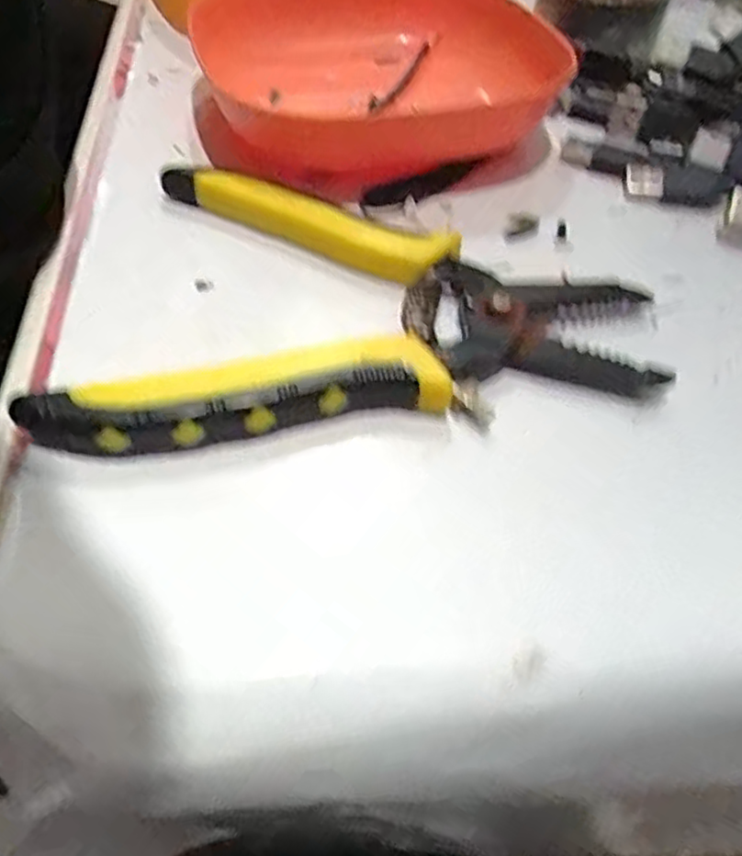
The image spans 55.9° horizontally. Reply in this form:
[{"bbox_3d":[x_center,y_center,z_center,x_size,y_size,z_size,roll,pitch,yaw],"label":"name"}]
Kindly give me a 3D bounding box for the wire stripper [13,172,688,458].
[{"bbox_3d":[-0.009,-0.045,0.207,0.160,0.015,0.113,-7,49,-7],"label":"wire stripper"}]

